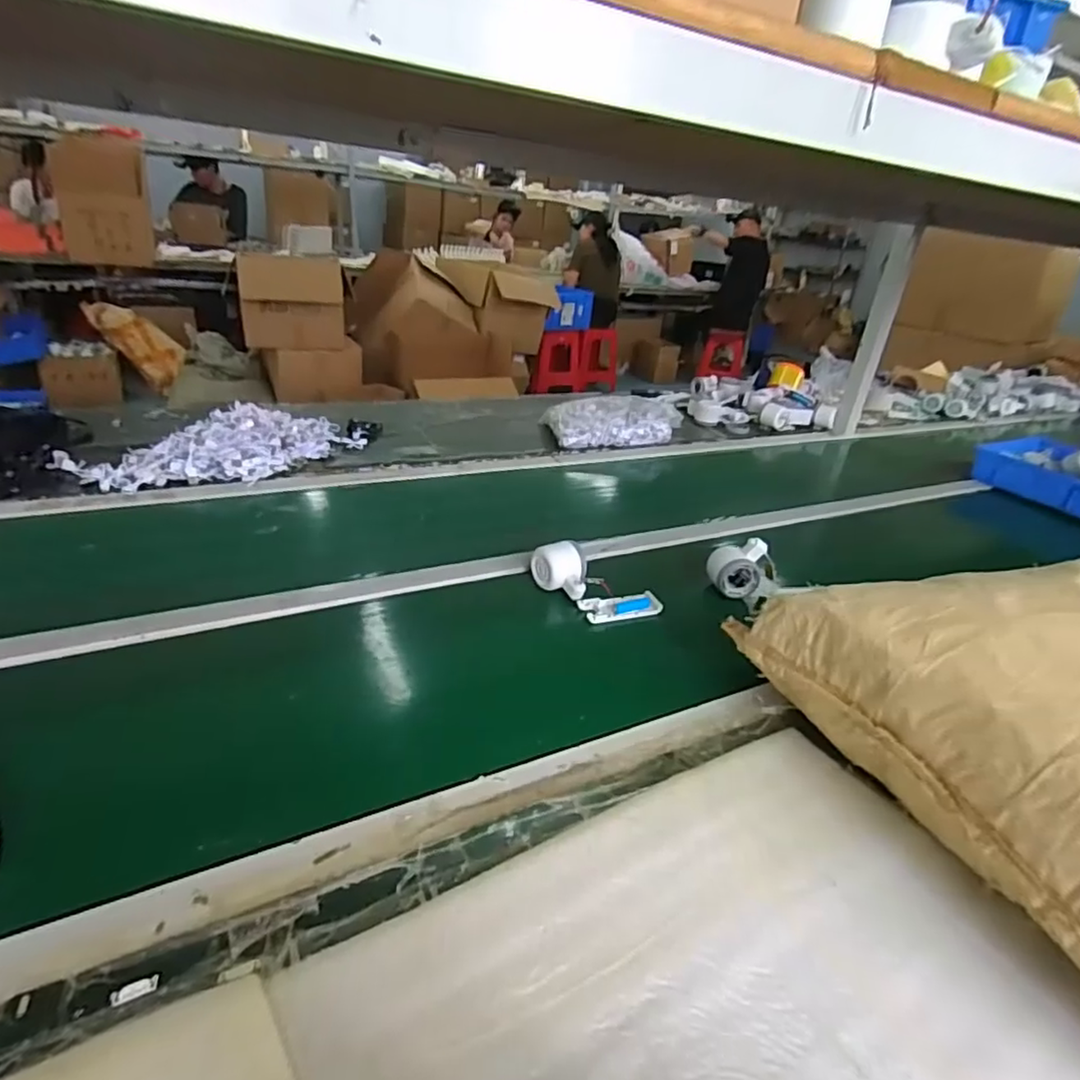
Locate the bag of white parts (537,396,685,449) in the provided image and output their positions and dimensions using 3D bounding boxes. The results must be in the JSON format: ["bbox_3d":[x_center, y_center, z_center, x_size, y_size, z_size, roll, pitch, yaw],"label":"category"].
[{"bbox_3d":[0.170,-0.262,1.382,0.295,0.073,0.147,-1,29,-14],"label":"bag of white parts"}]

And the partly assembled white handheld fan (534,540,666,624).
[{"bbox_3d":[0.067,0.063,0.804,0.172,0.058,0.077,28,32,10],"label":"partly assembled white handheld fan"}]

